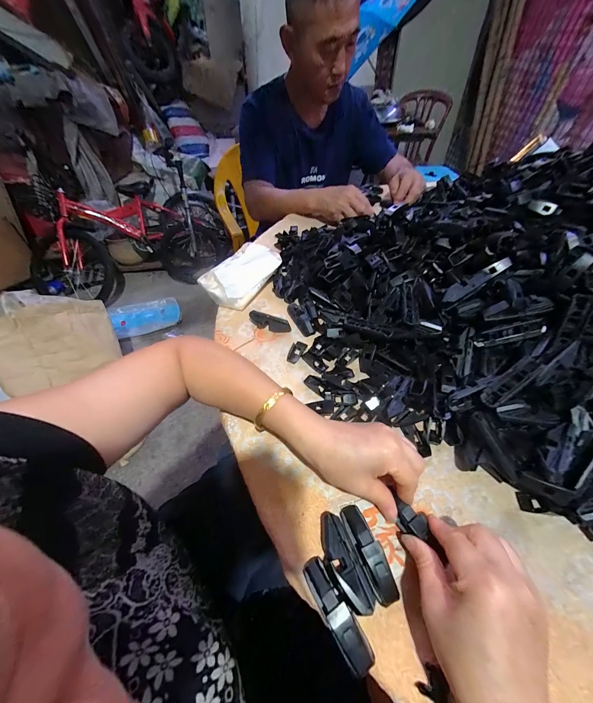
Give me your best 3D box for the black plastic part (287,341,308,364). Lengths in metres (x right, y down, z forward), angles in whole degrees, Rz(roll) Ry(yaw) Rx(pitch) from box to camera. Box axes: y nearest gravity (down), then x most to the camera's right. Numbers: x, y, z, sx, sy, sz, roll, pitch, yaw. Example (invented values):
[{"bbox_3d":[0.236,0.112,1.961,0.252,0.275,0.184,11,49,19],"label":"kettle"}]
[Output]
[{"bbox_3d":[0.000,0.001,0.397,0.021,0.006,0.041,19,53,17],"label":"black plastic part"}]

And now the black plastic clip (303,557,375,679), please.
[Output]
[{"bbox_3d":[0.032,0.215,0.218,0.021,0.024,0.076,-28,54,-20],"label":"black plastic clip"}]

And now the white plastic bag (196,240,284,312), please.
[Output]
[{"bbox_3d":[-0.096,-0.143,0.485,0.089,0.053,0.138,31,57,25],"label":"white plastic bag"}]

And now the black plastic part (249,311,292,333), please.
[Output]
[{"bbox_3d":[-0.045,-0.046,0.429,0.071,0.019,0.017,17,52,16],"label":"black plastic part"}]

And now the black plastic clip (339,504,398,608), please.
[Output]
[{"bbox_3d":[0.065,0.182,0.242,0.023,0.026,0.075,-16,51,-11],"label":"black plastic clip"}]

